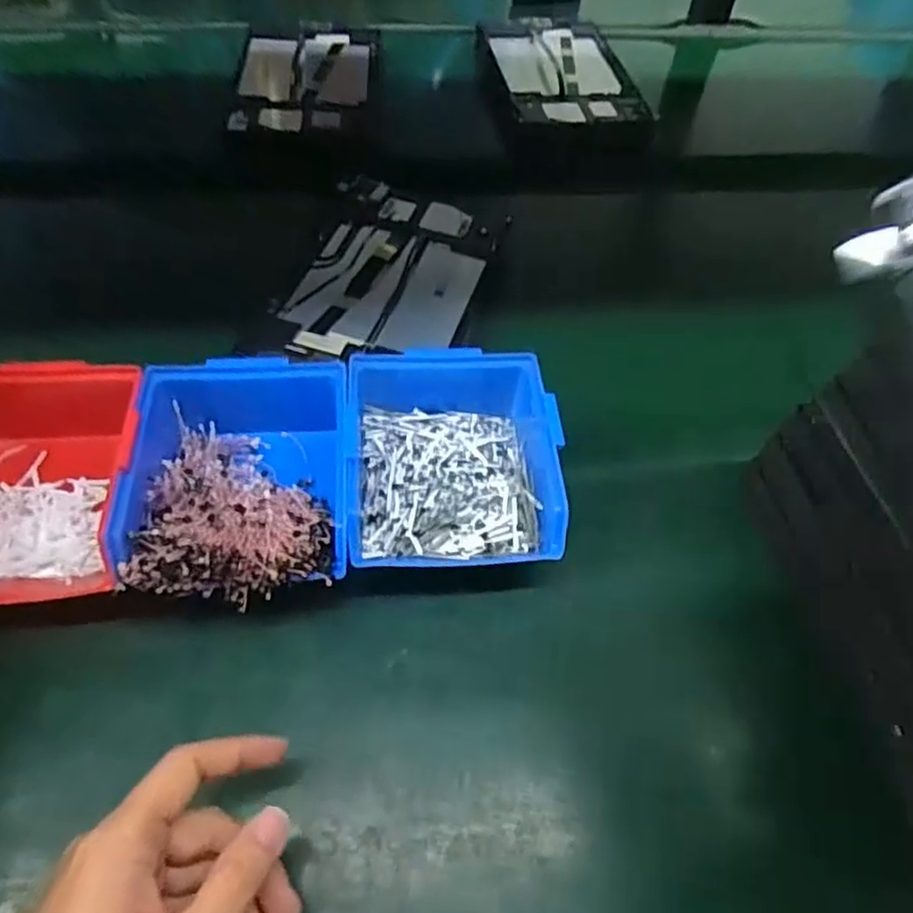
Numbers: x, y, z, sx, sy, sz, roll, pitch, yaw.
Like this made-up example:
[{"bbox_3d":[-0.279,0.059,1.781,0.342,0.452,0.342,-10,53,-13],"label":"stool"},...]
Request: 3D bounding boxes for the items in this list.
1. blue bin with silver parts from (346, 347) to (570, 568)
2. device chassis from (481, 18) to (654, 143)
[{"bbox_3d":[-0.004,-0.001,0.435,0.126,0.060,0.150,-2,57,-5],"label":"blue bin with silver parts"},{"bbox_3d":[0.116,-0.436,0.788,0.161,0.020,0.236,-8,54,-11],"label":"device chassis"}]

